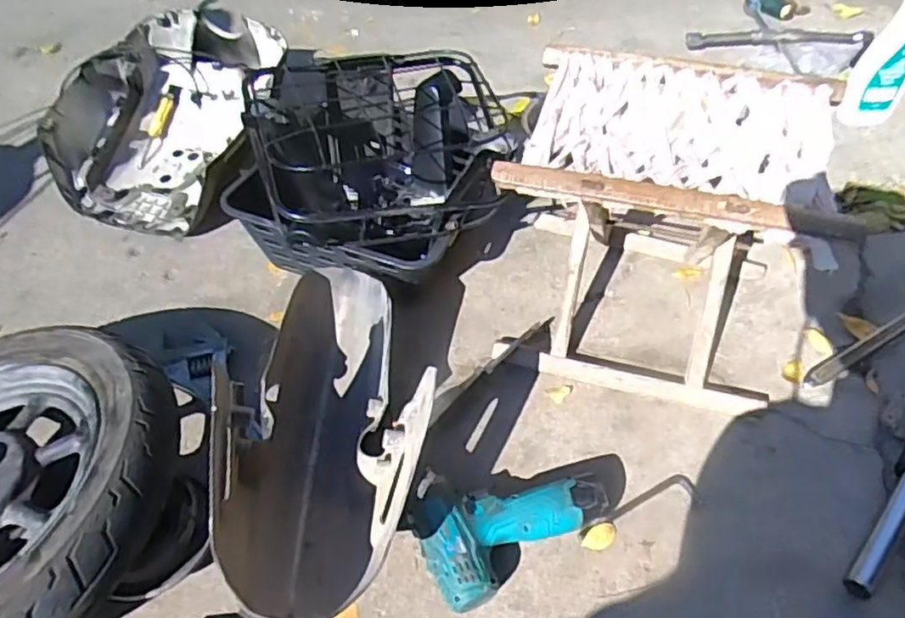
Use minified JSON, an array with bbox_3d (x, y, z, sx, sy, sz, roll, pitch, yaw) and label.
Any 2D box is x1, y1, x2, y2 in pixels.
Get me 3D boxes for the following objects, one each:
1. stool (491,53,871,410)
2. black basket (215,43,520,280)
[{"bbox_3d":[0.220,-0.084,0.707,0.292,0.260,0.239,11,53,14],"label":"stool"},{"bbox_3d":[-0.099,-0.180,0.829,0.326,0.186,0.316,3,48,0],"label":"black basket"}]

